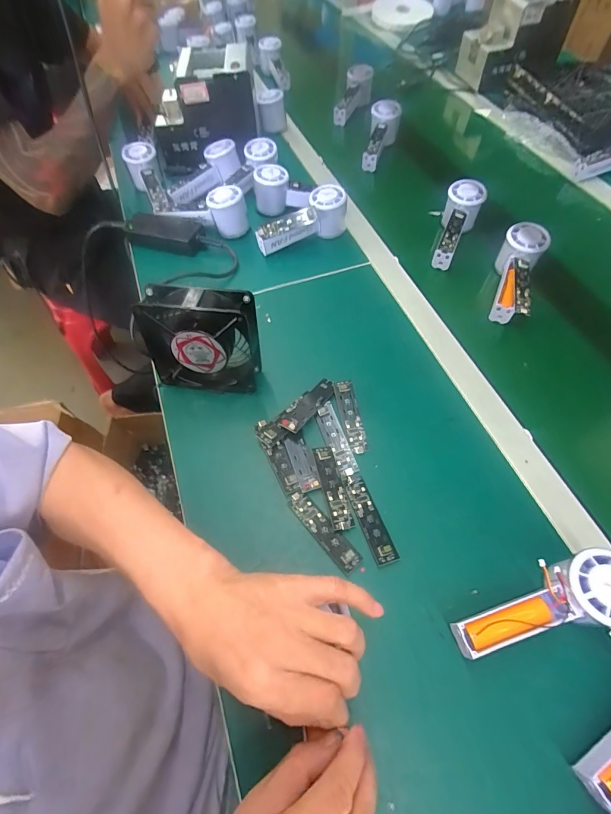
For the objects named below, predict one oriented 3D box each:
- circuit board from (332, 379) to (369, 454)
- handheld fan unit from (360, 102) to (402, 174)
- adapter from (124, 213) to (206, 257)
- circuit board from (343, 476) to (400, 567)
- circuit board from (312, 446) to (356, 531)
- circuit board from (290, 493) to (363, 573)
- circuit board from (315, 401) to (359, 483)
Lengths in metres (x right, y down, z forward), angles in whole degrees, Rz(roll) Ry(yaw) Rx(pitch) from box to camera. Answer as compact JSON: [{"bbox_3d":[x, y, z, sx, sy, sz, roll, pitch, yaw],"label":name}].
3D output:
[{"bbox_3d":[0.053,0.010,0.439,0.023,0.005,0.089,-11,68,-6],"label":"circuit board"},{"bbox_3d":[0.142,-0.523,0.744,0.058,0.062,0.150,18,79,13],"label":"handheld fan unit"},{"bbox_3d":[-0.227,-0.284,0.620,0.139,0.032,0.058,13,61,9],"label":"adapter"},{"bbox_3d":[0.064,0.111,0.380,0.023,0.008,0.090,-15,58,-15],"label":"circuit board"},{"bbox_3d":[0.029,0.083,0.396,0.022,0.004,0.091,-12,60,-5],"label":"circuit board"},{"bbox_3d":[0.018,0.122,0.375,0.022,0.004,0.090,-37,65,-18],"label":"circuit board"},{"bbox_3d":[0.035,0.039,0.425,0.024,0.008,0.093,-17,61,-8],"label":"circuit board"}]

